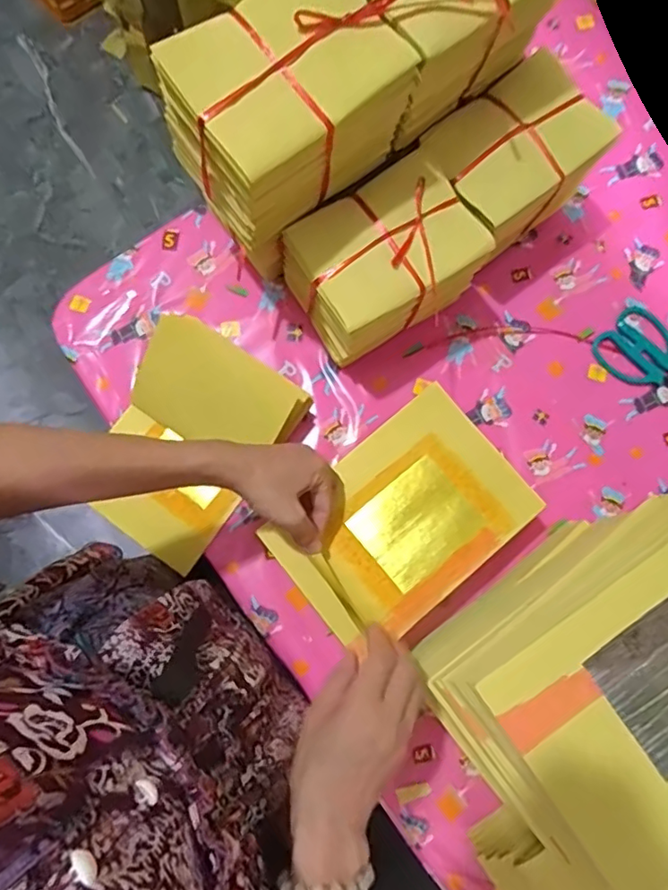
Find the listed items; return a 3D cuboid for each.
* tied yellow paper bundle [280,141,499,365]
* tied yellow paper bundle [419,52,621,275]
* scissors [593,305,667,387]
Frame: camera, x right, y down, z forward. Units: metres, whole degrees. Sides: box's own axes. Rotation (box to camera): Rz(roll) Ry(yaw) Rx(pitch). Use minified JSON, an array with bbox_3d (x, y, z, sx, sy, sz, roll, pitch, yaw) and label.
[{"bbox_3d":[0.050,-0.174,0.592,0.163,0.145,0.119,-30,75,-7],"label":"tied yellow paper bundle"},{"bbox_3d":[0.182,-0.280,0.614,0.178,0.151,0.126,-42,77,-10],"label":"tied yellow paper bundle"},{"bbox_3d":[0.370,-0.084,0.639,0.085,0.009,0.151,-43,77,-10],"label":"scissors"}]

